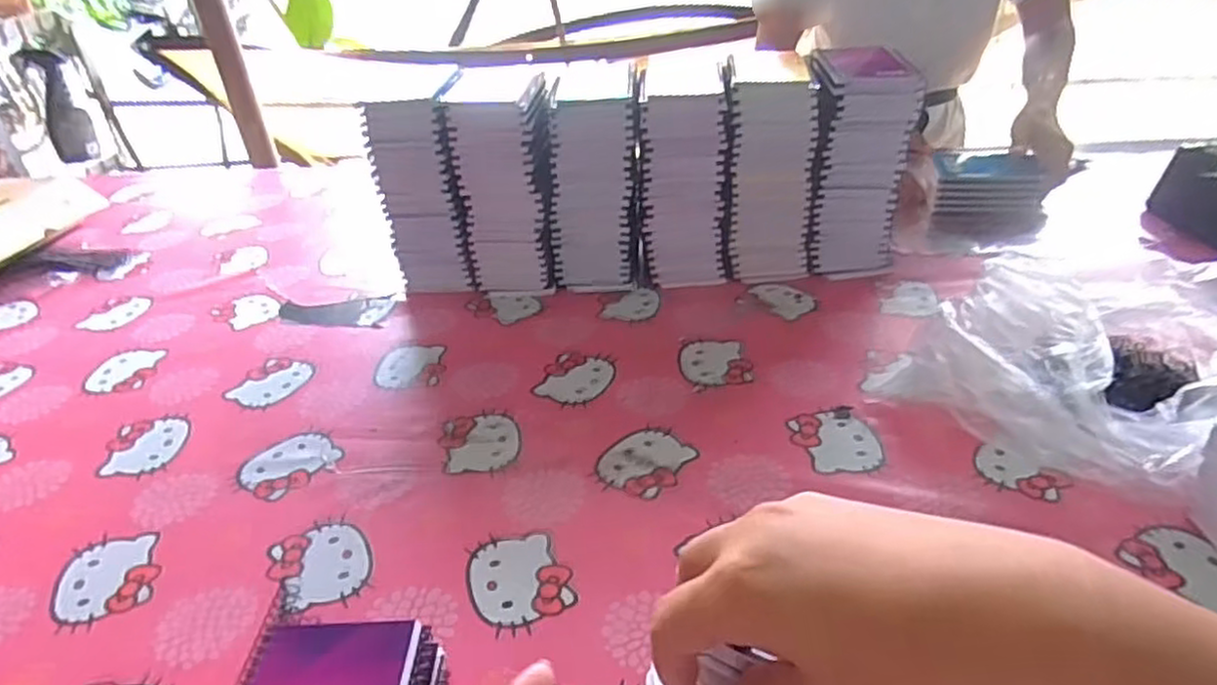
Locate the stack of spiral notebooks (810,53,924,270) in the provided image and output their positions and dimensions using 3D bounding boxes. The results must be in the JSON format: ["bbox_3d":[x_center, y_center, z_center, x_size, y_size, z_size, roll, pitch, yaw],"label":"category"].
[{"bbox_3d":[0.288,-0.212,0.827,0.108,0.242,0.117,4,35,11],"label":"stack of spiral notebooks"}]

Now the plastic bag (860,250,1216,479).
[{"bbox_3d":[0.420,-0.007,0.657,0.273,0.094,0.251,-31,43,-34],"label":"plastic bag"}]

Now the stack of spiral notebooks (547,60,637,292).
[{"bbox_3d":[-0.017,-0.199,0.845,0.100,0.252,0.119,-1,35,3],"label":"stack of spiral notebooks"}]

